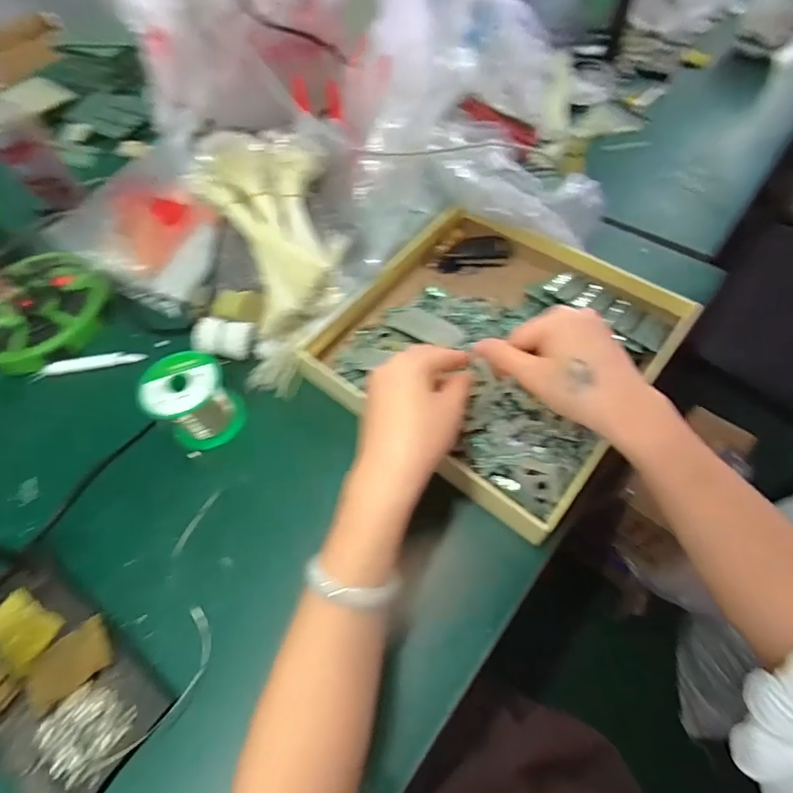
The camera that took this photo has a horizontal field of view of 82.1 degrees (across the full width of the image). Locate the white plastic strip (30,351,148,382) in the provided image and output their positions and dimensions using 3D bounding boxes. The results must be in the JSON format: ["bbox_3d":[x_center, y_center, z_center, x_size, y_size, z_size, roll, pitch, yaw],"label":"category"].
[{"bbox_3d":[-0.349,-0.038,0.517,0.123,0.012,0.017,-13,60,-3],"label":"white plastic strip"}]

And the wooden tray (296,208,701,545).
[{"bbox_3d":[0.097,-0.058,0.466,0.292,0.056,0.301,35,68,22],"label":"wooden tray"}]

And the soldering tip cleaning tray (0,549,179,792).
[{"bbox_3d":[-0.267,0.213,0.352,0.188,0.018,0.100,32,67,20],"label":"soldering tip cleaning tray"}]

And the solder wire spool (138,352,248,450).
[{"bbox_3d":[-0.192,0.005,0.438,0.068,0.081,0.070,-2,60,3],"label":"solder wire spool"}]

